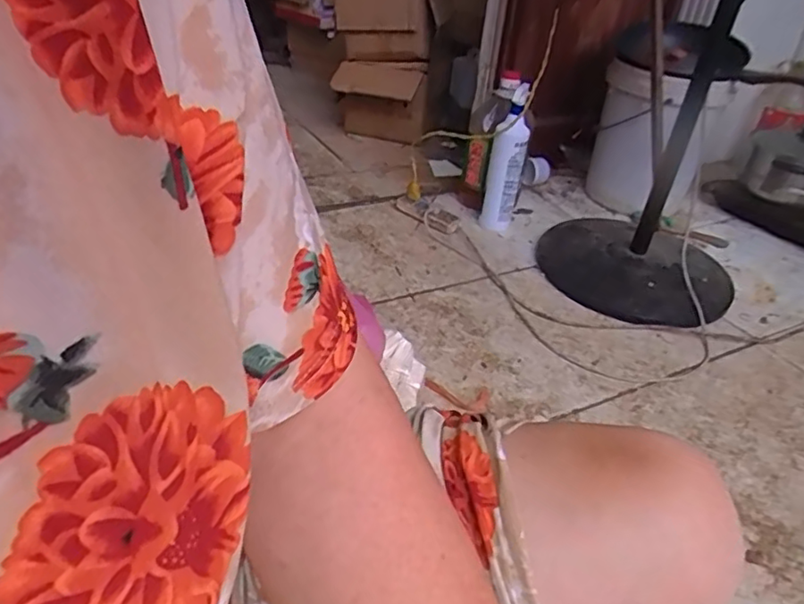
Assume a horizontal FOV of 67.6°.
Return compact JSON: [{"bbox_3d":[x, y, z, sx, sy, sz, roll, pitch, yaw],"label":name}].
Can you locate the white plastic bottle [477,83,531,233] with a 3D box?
[{"bbox_3d":[0.260,-0.347,1.505,0.087,0.351,0.091,11,36,8],"label":"white plastic bottle"}]

